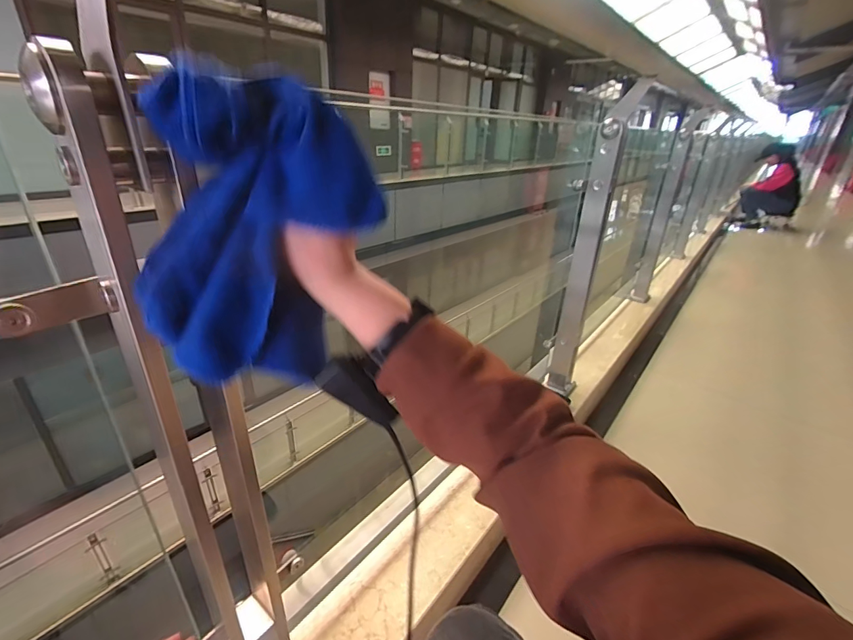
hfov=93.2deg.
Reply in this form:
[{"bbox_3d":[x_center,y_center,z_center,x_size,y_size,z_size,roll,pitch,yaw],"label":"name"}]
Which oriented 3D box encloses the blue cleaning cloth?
[{"bbox_3d":[-0.117,-0.060,0.283,0.143,0.193,0.087,-17,33,-35],"label":"blue cleaning cloth"}]

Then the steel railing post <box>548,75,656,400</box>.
[{"bbox_3d":[0.470,-0.169,1.188,0.108,0.870,0.078,10,27,13],"label":"steel railing post"}]

